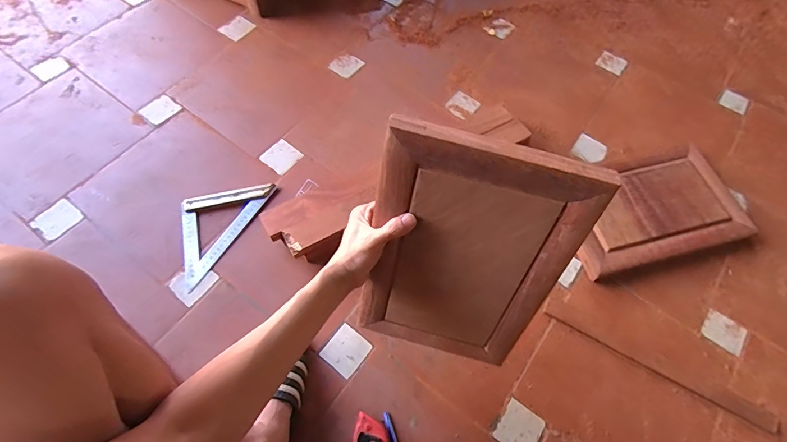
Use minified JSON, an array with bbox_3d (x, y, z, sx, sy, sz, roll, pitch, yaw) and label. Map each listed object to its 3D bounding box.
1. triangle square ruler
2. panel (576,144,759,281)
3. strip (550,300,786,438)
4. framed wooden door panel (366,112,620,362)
[{"bbox_3d":[-0.351,0.001,0.781,0.117,0.015,0.242,26,65,11],"label":"triangle square ruler"},{"bbox_3d":[0.536,-0.032,0.848,0.383,0.037,0.232,-13,64,-9],"label":"panel"},{"bbox_3d":[0.469,0.251,0.717,0.407,0.011,0.034,27,65,11],"label":"strip"},{"bbox_3d":[0.085,0.060,0.527,0.231,0.362,0.024,14,44,3],"label":"framed wooden door panel"}]

